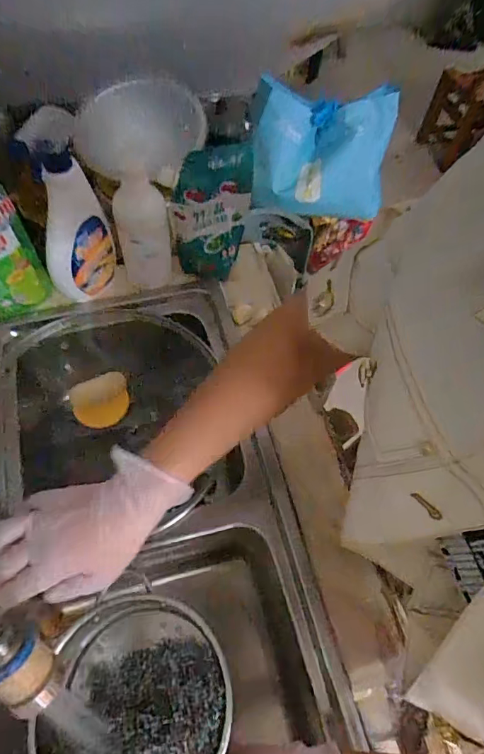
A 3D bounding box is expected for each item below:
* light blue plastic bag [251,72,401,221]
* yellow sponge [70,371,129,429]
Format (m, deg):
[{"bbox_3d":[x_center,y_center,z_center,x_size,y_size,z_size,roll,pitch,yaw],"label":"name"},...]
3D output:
[{"bbox_3d":[0.181,-0.479,0.995,0.329,0.263,0.080,-9,35,-22],"label":"light blue plastic bag"},{"bbox_3d":[-0.169,0.026,0.552,0.064,0.027,0.061,-13,104,-14],"label":"yellow sponge"}]

